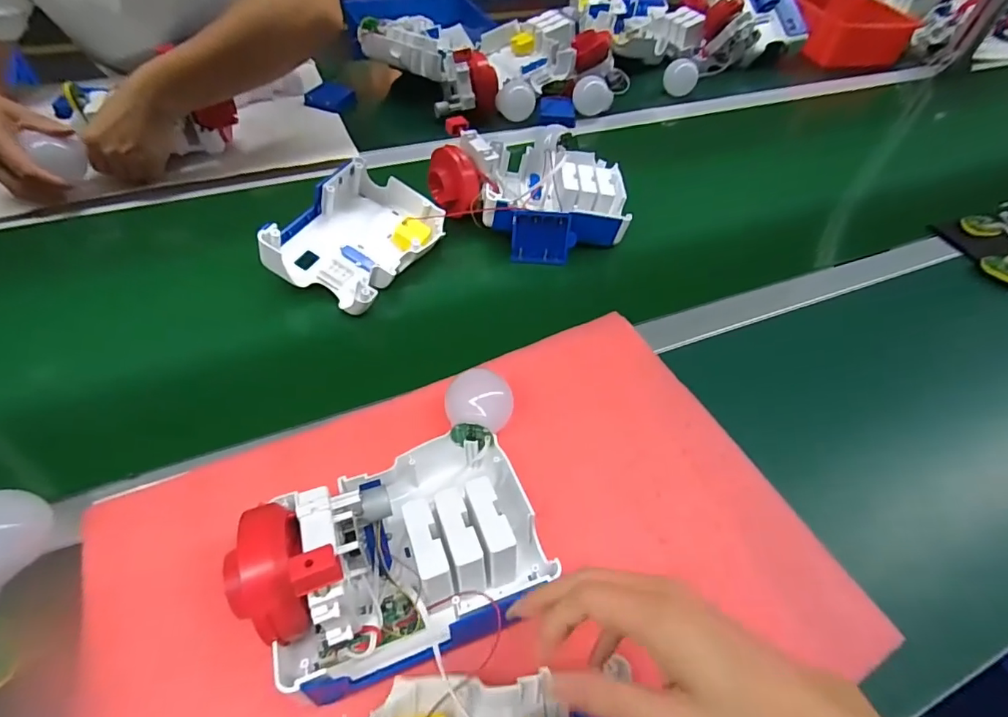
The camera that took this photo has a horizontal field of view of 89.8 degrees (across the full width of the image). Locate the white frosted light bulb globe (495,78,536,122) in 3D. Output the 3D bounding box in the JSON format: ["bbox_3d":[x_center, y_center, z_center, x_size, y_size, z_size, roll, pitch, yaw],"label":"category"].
[{"bbox_3d":[0.023,-0.436,0.854,0.065,0.049,0.049,12,47,7],"label":"white frosted light bulb globe"}]

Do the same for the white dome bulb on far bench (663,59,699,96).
[{"bbox_3d":[0.326,-0.521,0.935,0.060,0.053,0.051,14,52,6],"label":"white dome bulb on far bench"}]

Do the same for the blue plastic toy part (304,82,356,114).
[{"bbox_3d":[-0.285,-0.431,0.835,0.072,0.021,0.065,20,53,11],"label":"blue plastic toy part"}]

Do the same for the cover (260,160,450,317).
[{"bbox_3d":[-0.168,-0.146,0.585,0.140,0.075,0.189,24,54,14],"label":"cover"}]

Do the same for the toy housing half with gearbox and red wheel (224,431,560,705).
[{"bbox_3d":[-0.071,0.121,0.345,0.186,0.102,0.141,-13,49,-16],"label":"toy housing half with gearbox and red wheel"}]

